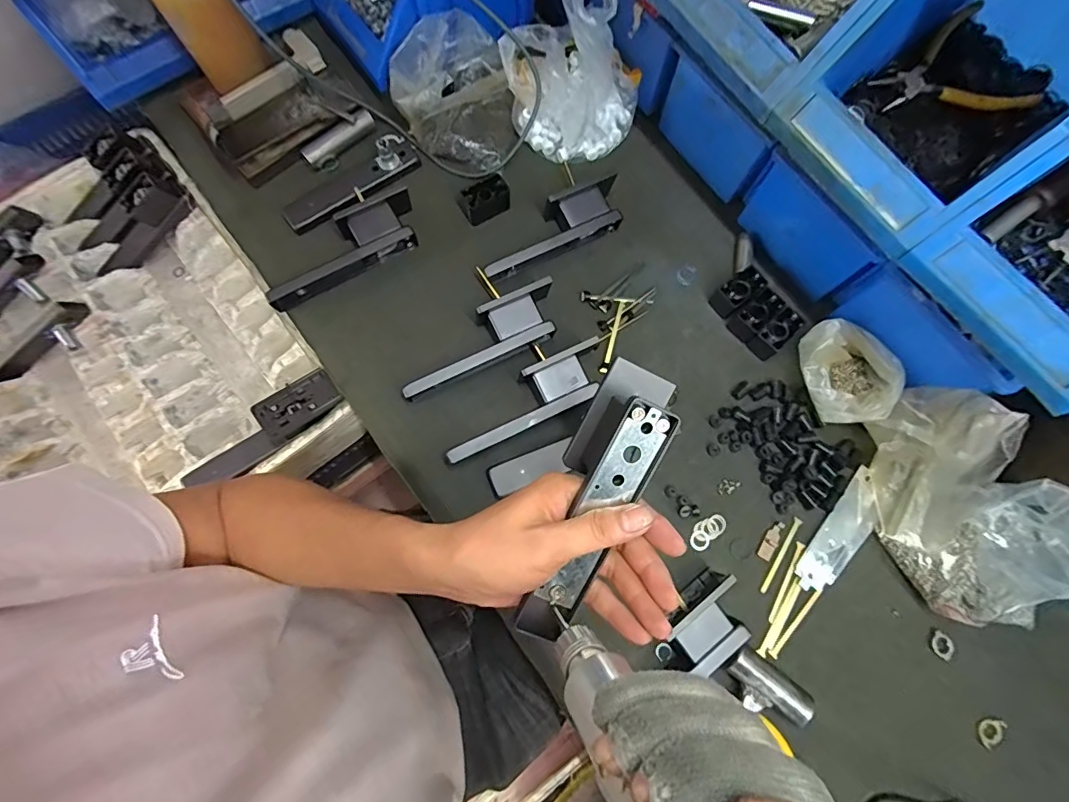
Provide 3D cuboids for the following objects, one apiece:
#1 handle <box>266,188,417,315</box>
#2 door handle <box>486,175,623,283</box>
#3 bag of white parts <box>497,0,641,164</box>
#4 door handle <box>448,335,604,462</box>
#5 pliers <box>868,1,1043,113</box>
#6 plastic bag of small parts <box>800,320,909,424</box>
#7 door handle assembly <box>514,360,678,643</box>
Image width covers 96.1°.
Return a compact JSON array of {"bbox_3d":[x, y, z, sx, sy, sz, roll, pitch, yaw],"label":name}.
[{"bbox_3d":[-0.210,-0.167,0.527,0.181,0.040,0.061,-31,78,-7],"label":"handle"},{"bbox_3d":[0.018,-0.193,0.536,0.177,0.034,0.058,-26,78,-6],"label":"door handle"},{"bbox_3d":[0.047,-0.371,0.521,0.148,0.164,0.123,-20,77,-5],"label":"bag of white parts"},{"bbox_3d":[-0.009,0.002,0.485,0.175,0.041,0.054,-26,78,-6],"label":"door handle"},{"bbox_3d":[0.354,-0.281,0.412,0.122,0.012,0.104,-20,77,-5],"label":"pliers"},{"bbox_3d":[0.319,-0.030,0.490,0.082,0.044,0.104,-24,78,-5],"label":"plastic bag of small parts"},{"bbox_3d":[0.038,0.066,0.308,0.054,0.056,0.188,22,88,6],"label":"door handle assembly"}]

